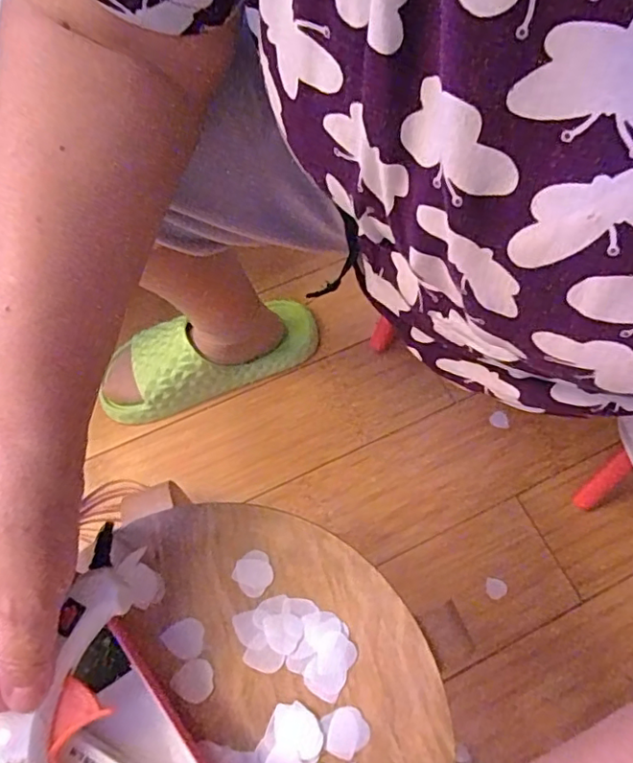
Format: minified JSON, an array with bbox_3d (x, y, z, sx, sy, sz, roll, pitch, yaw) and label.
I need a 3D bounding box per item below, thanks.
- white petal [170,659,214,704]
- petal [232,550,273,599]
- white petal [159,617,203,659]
[{"bbox_3d":[-0.065,0.161,0.312,0.021,0.004,0.020,0,65,-1],"label":"white petal"},{"bbox_3d":[-0.036,0.110,0.336,0.022,0.004,0.023,38,70,16],"label":"petal"},{"bbox_3d":[-0.072,0.142,0.319,0.020,0.004,0.020,0,65,-1],"label":"white petal"}]

